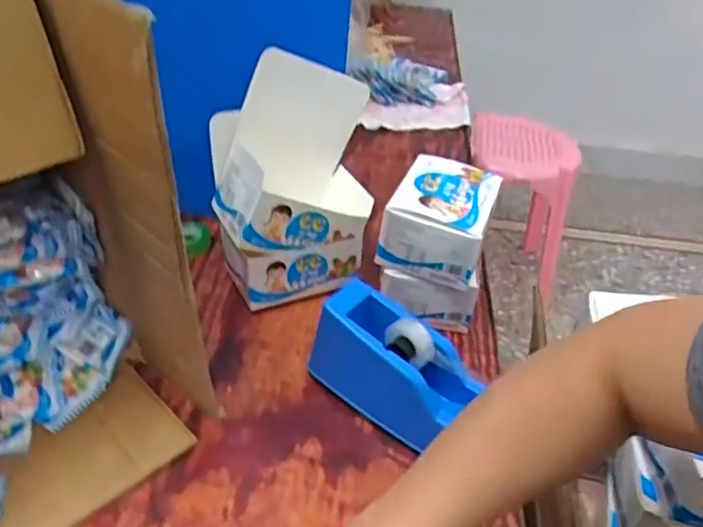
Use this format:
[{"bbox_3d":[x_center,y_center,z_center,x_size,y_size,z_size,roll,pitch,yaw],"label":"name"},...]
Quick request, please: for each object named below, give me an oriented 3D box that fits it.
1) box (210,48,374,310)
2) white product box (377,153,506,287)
[{"bbox_3d":[-0.059,-0.091,0.726,0.187,0.230,0.148,-12,42,-21],"label":"box"},{"bbox_3d":[0.104,-0.055,0.702,0.109,0.073,0.148,17,40,13],"label":"white product box"}]

